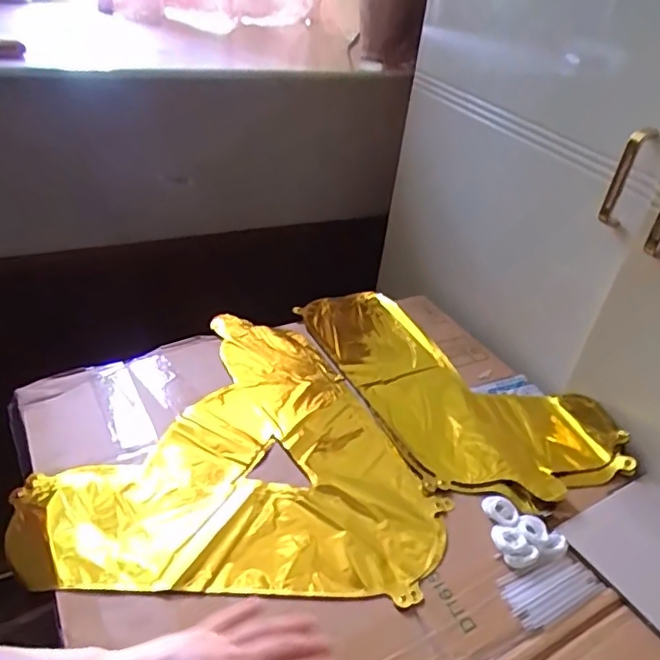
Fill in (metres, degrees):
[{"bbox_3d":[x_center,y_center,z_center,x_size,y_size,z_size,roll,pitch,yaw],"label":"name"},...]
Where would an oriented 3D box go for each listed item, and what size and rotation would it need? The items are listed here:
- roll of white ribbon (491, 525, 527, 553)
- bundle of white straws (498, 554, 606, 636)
[{"bbox_3d":[0.163,0.191,0.518,0.029,0.009,0.029,4,36,-3],"label":"roll of white ribbon"},{"bbox_3d":[0.193,0.223,0.493,0.094,0.004,0.048,-13,40,-24],"label":"bundle of white straws"}]

